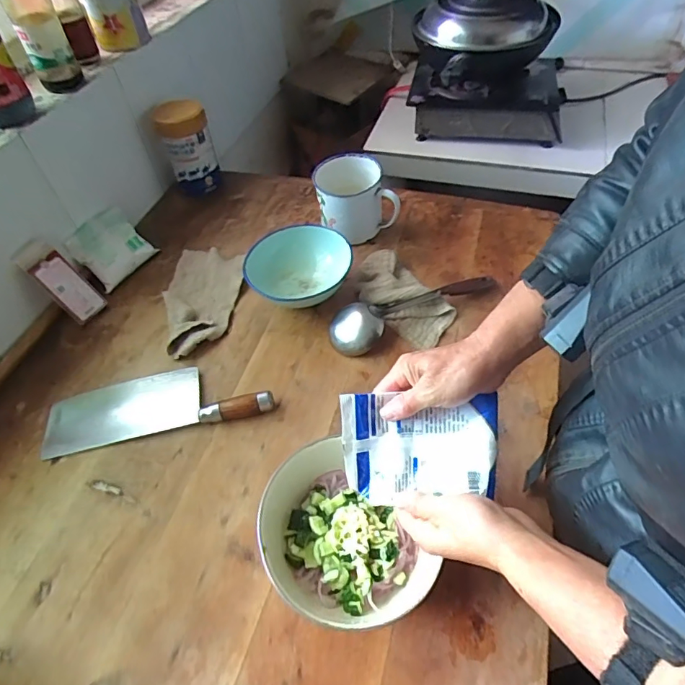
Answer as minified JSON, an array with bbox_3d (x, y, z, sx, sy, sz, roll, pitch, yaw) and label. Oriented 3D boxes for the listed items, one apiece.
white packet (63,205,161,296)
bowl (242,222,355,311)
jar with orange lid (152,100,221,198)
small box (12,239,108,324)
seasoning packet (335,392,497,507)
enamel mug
[{"bbox_3d":[-0.437,-0.185,0.890,0.117,0.027,0.125,44,56,-11],"label":"white packet"},{"bbox_3d":[-0.080,-0.115,0.794,0.155,0.078,0.164,-2,51,2],"label":"bowl"},{"bbox_3d":[-0.332,-0.423,1.006,0.107,0.179,0.092,-17,53,-10],"label":"jar with orange lid"},{"bbox_3d":[-0.470,-0.104,0.789,0.022,0.143,0.058,-4,42,45],"label":"small box"},{"bbox_3d":[0.077,0.109,0.482,0.154,0.022,0.110,0,92,10],"label":"seasoning packet"},{"bbox_3d":[0.018,-0.265,0.883,0.125,0.122,0.133,-25,54,-16],"label":"enamel mug"}]

